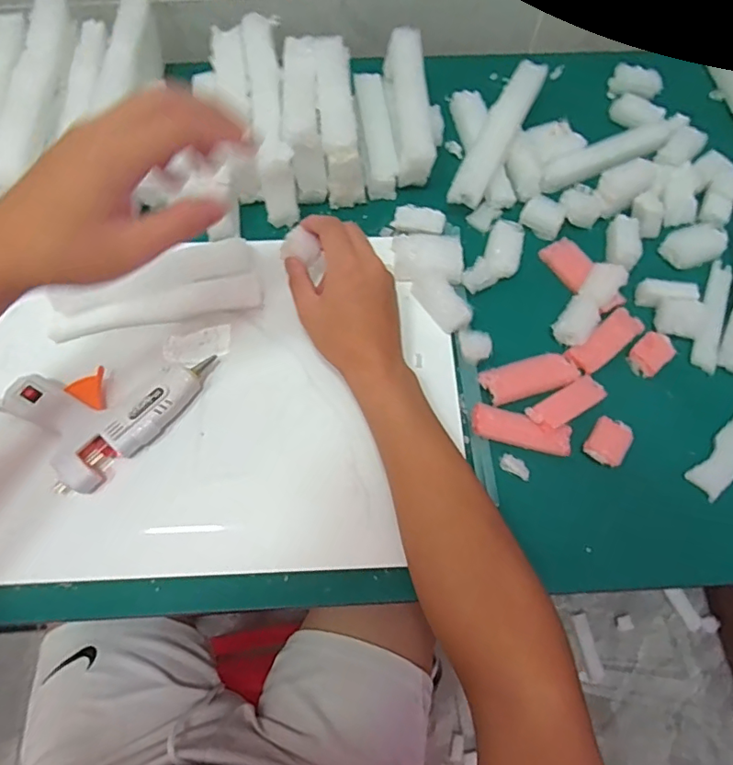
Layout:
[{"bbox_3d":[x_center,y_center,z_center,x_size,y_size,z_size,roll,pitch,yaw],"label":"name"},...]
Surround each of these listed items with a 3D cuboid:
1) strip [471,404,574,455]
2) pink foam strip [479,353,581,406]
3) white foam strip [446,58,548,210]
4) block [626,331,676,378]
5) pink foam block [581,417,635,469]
[{"bbox_3d":[0.125,0.039,0.430,0.079,0.010,0.027,15,69,5],"label":"strip"},{"bbox_3d":[0.136,-0.004,0.443,0.079,0.009,0.033,-16,70,-7],"label":"pink foam strip"},{"bbox_3d":[0.133,-0.251,0.535,0.032,0.022,0.194,26,70,9],"label":"white foam strip"},{"bbox_3d":[0.241,-0.025,0.453,0.037,0.010,0.027,-39,74,-15],"label":"block"},{"bbox_3d":[0.194,0.048,0.429,0.029,0.009,0.038,34,72,12],"label":"pink foam block"}]

